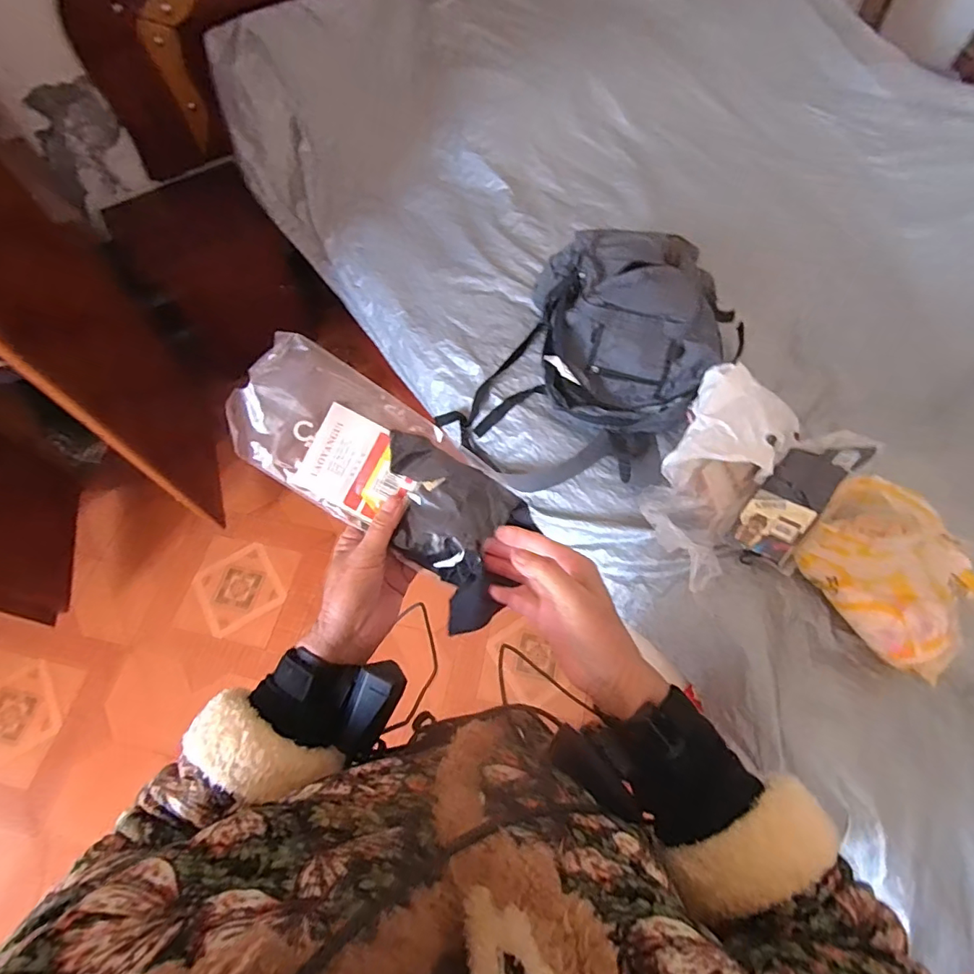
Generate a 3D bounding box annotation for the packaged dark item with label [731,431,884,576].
[{"bbox_3d":[0.446,0.008,0.737,0.256,0.027,0.094,-46,44,-10],"label":"packaged dark item with label"}]

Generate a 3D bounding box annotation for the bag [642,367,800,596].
[{"bbox_3d":[0.345,-0.034,0.774,0.160,0.095,0.342,32,68,15],"label":"bag"}]

